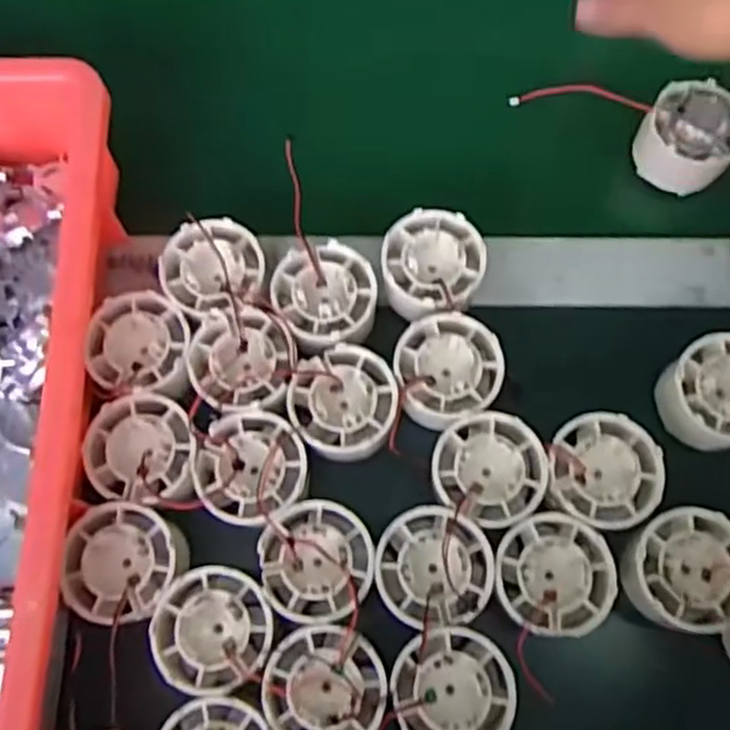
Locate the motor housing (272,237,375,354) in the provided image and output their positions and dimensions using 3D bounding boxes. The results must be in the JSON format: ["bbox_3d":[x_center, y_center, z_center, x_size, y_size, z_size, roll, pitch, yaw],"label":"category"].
[{"bbox_3d":[-0.019,-0.032,0.382,0.049,0.032,0.053,0,73,1],"label":"motor housing"}]

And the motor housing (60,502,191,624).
[{"bbox_3d":[-0.111,0.089,0.340,0.049,0.021,0.051,0,73,1],"label":"motor housing"}]

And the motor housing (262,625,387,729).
[{"bbox_3d":[-0.017,0.140,0.319,0.050,0.014,0.051,0,73,1],"label":"motor housing"}]

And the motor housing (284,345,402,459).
[{"bbox_3d":[-0.010,0.020,0.360,0.051,0.021,0.053,-19,73,-5],"label":"motor housing"}]

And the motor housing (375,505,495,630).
[{"bbox_3d":[0.031,0.091,0.334,0.050,0.018,0.051,4,73,2],"label":"motor housing"}]

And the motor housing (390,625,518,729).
[{"bbox_3d":[0.038,0.141,0.321,0.051,0.024,0.051,0,73,1],"label":"motor housing"}]

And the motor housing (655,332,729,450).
[{"bbox_3d":[0.170,0.015,0.363,0.053,0.037,0.050,0,73,1],"label":"motor housing"}]

